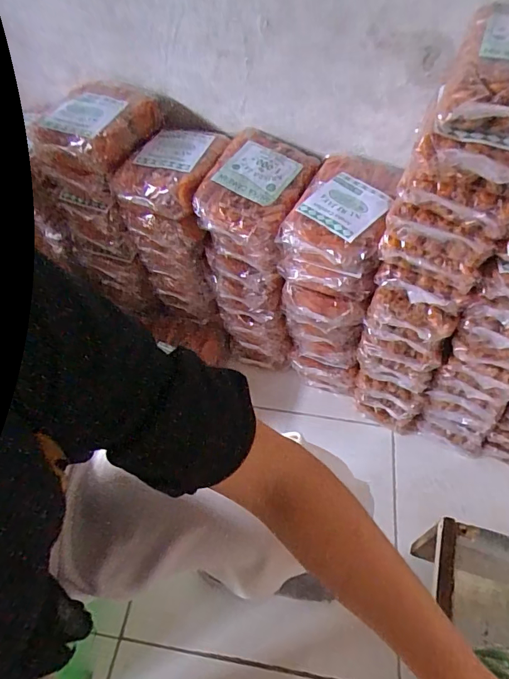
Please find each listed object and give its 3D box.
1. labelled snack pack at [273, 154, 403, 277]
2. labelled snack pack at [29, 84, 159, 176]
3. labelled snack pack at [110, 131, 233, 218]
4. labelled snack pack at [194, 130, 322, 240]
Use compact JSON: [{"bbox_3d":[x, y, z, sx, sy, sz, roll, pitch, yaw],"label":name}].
[{"bbox_3d":[0.129,-0.181,0.616,0.128,0.061,0.190,23,57,16],"label":"labelled snack pack"},{"bbox_3d":[-0.240,-0.333,0.671,0.134,0.054,0.168,22,57,15],"label":"labelled snack pack"},{"bbox_3d":[-0.125,-0.266,0.680,0.129,0.049,0.166,17,56,12],"label":"labelled snack pack"},{"bbox_3d":[0.005,-0.229,0.650,0.142,0.054,0.185,18,56,12],"label":"labelled snack pack"}]

